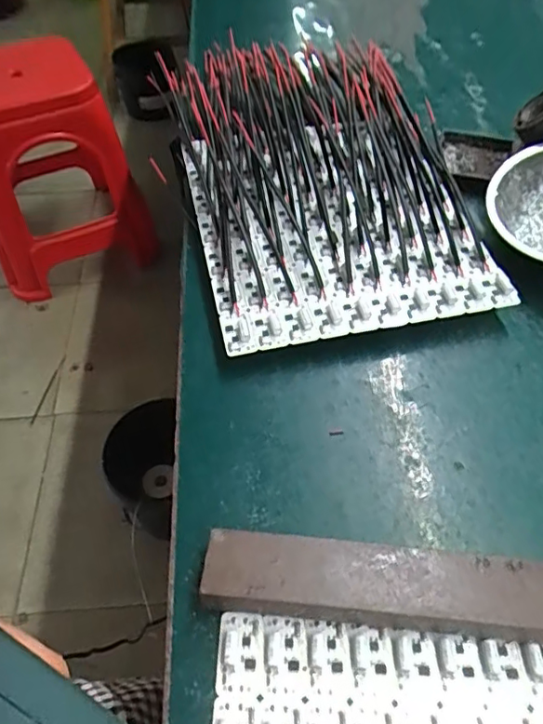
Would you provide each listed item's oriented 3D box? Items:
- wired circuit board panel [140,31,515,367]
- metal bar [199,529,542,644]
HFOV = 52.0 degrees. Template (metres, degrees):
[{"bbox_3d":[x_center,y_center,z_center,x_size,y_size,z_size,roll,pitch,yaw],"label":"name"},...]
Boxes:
[{"bbox_3d":[0.034,-0.173,0.469,0.221,0.059,0.376,-13,53,-8],"label":"wired circuit board panel"},{"bbox_3d":[0.069,0.107,0.266,0.197,0.024,0.038,4,52,5],"label":"metal bar"}]

